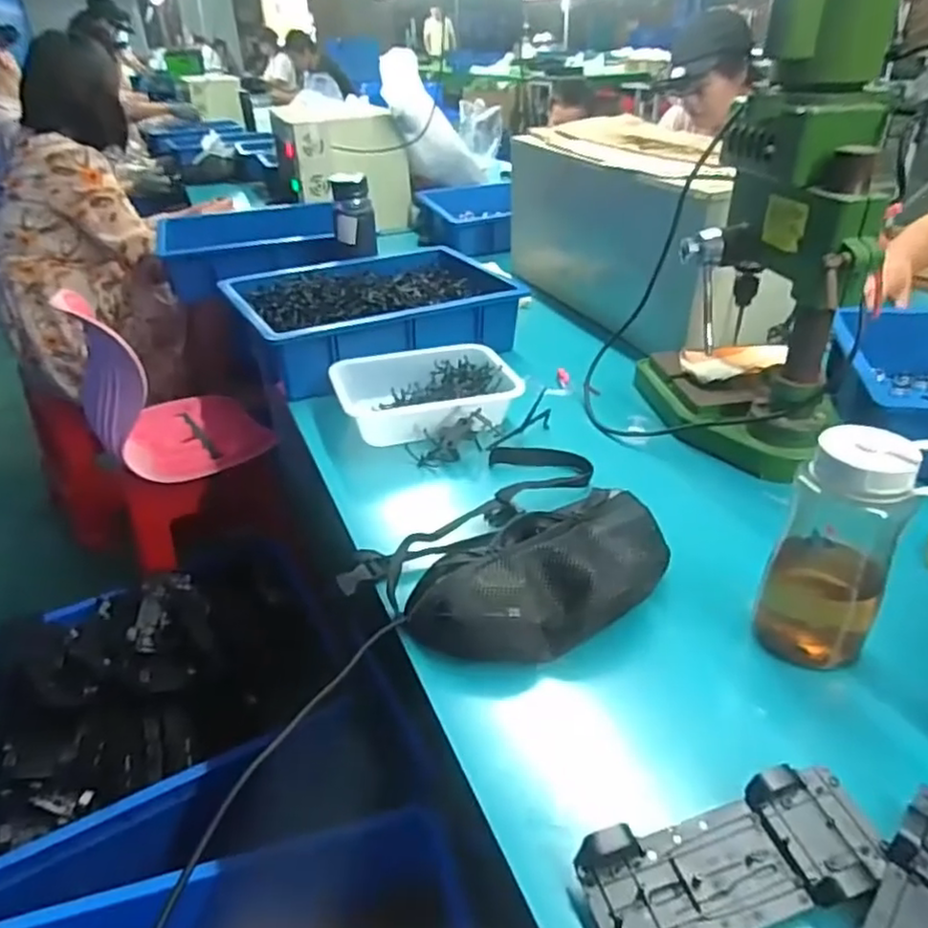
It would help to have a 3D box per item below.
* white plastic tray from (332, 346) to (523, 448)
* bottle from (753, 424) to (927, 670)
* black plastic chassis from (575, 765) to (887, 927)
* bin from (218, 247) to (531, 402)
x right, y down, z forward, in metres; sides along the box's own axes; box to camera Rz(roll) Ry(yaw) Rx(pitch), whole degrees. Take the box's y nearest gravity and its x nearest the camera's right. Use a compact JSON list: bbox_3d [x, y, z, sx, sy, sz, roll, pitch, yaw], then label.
[{"bbox_3d":[-0.049,-0.103,0.934,0.240,0.061,0.161,-14,34,-16],"label":"white plastic tray"},{"bbox_3d":[0.322,0.072,0.558,0.104,0.206,0.084,19,39,30],"label":"bottle"},{"bbox_3d":[0.172,0.250,0.418,0.193,0.023,0.076,-12,34,-13],"label":"black plastic chassis"},{"bbox_3d":[-0.140,-0.253,1.129,0.454,0.118,0.310,-16,35,-19],"label":"bin"}]

